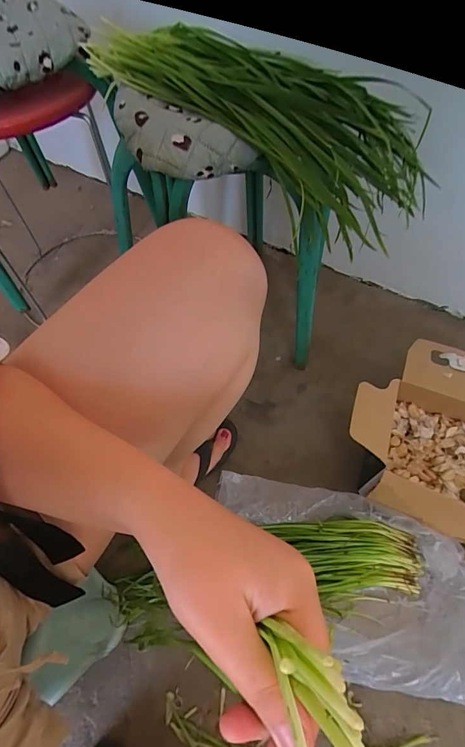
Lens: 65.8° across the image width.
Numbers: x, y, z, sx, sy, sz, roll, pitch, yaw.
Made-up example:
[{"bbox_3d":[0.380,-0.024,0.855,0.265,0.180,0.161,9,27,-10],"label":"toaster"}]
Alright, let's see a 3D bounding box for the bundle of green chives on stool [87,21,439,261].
[{"bbox_3d":[0.028,-0.336,0.485,0.496,0.151,0.174,26,58,3],"label":"bundle of green chives on stool"}]

